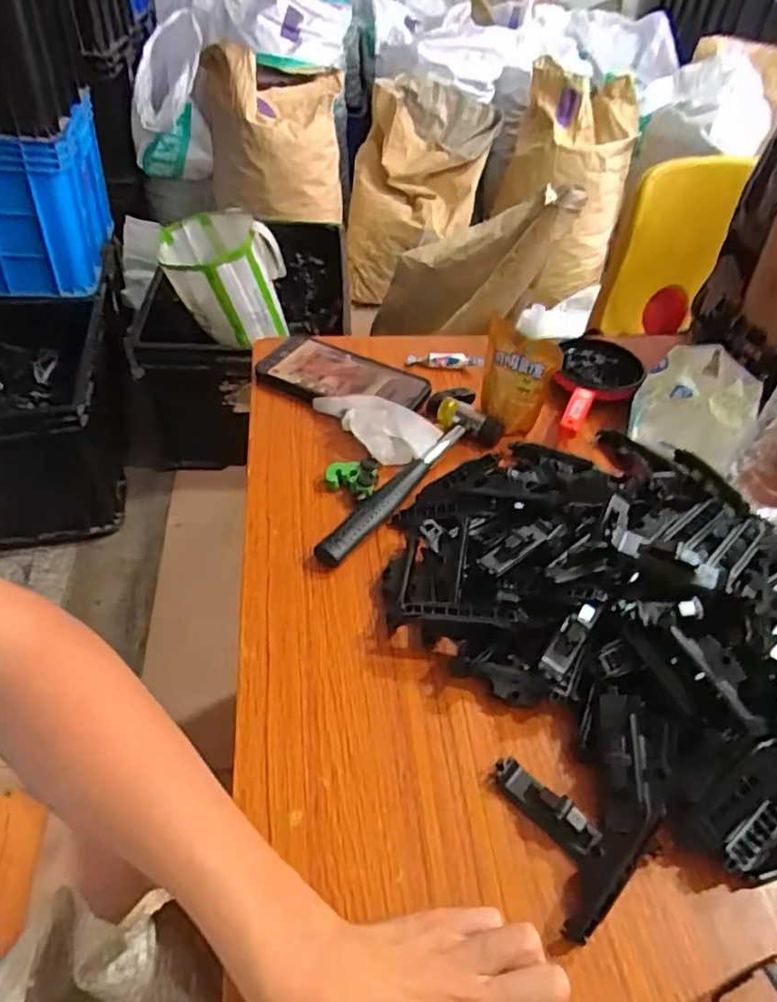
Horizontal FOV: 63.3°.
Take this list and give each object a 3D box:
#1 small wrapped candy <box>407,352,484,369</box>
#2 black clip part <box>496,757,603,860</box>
[{"bbox_3d":[0.058,-0.145,0.649,0.077,0.015,0.016,10,45,4],"label":"small wrapped candy"},{"bbox_3d":[0.087,0.168,0.348,0.064,0.020,0.016,36,52,26],"label":"black clip part"}]

